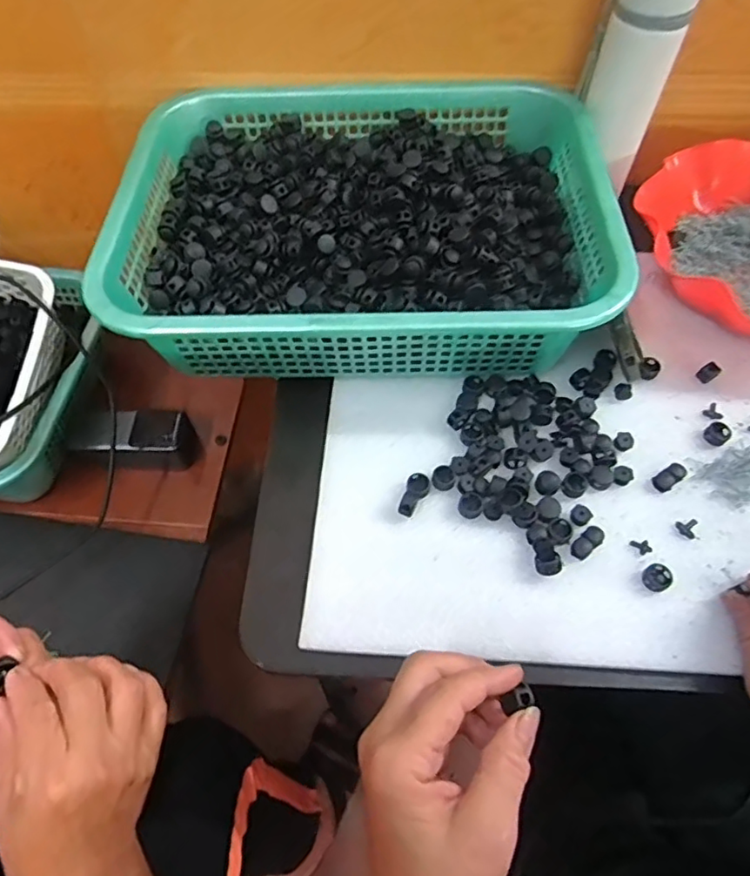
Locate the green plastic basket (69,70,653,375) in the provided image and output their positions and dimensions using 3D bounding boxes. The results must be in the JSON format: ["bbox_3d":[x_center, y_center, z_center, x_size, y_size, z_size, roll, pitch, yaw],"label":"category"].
[{"bbox_3d":[-0.013,-0.181,0.497,0.380,0.083,0.292,0,60,0],"label":"green plastic basket"}]

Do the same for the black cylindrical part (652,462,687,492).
[{"bbox_3d":[0.219,0.028,0.436,0.028,0.008,0.013,-29,64,-15],"label":"black cylindrical part"}]

